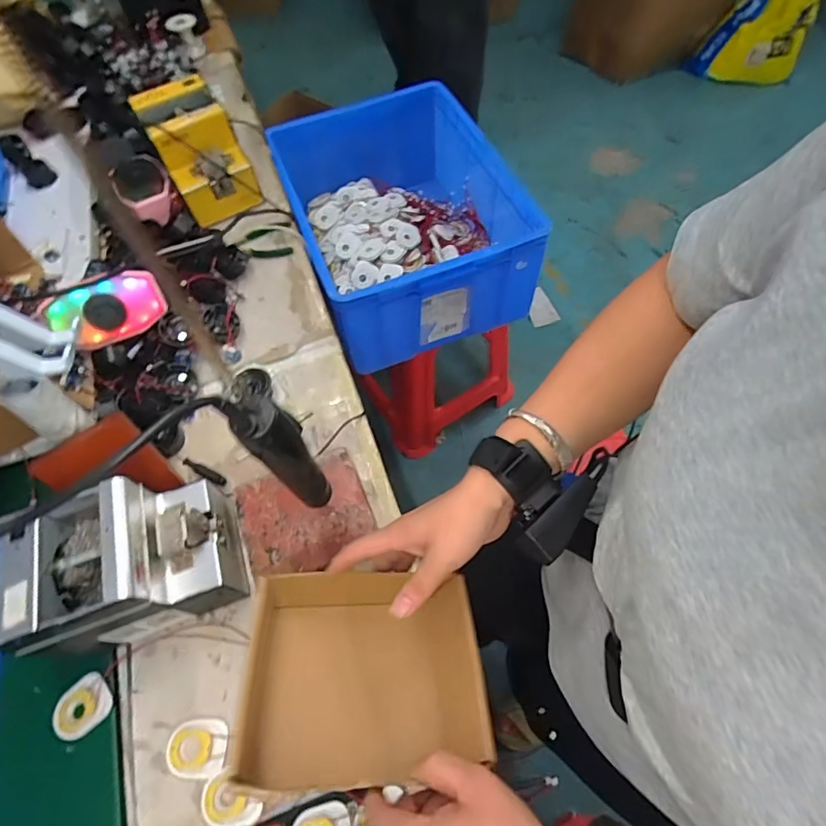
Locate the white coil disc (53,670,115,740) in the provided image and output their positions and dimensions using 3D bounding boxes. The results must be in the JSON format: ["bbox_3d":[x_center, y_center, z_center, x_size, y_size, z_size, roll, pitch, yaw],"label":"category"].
[{"bbox_3d":[-0.349,0.308,0.523,0.063,0.009,0.053,-37,65,-18],"label":"white coil disc"}]

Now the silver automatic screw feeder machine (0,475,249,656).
[{"bbox_3d":[-0.292,0.155,0.521,0.181,0.138,0.124,-21,62,-10],"label":"silver automatic screw feeder machine"}]

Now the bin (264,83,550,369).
[{"bbox_3d":[-0.015,-0.420,1.047,0.437,0.228,0.532,-18,62,-7],"label":"bin"}]

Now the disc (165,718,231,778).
[{"bbox_3d":[-0.217,0.333,0.493,0.059,0.012,0.048,3,60,3],"label":"disc"}]

